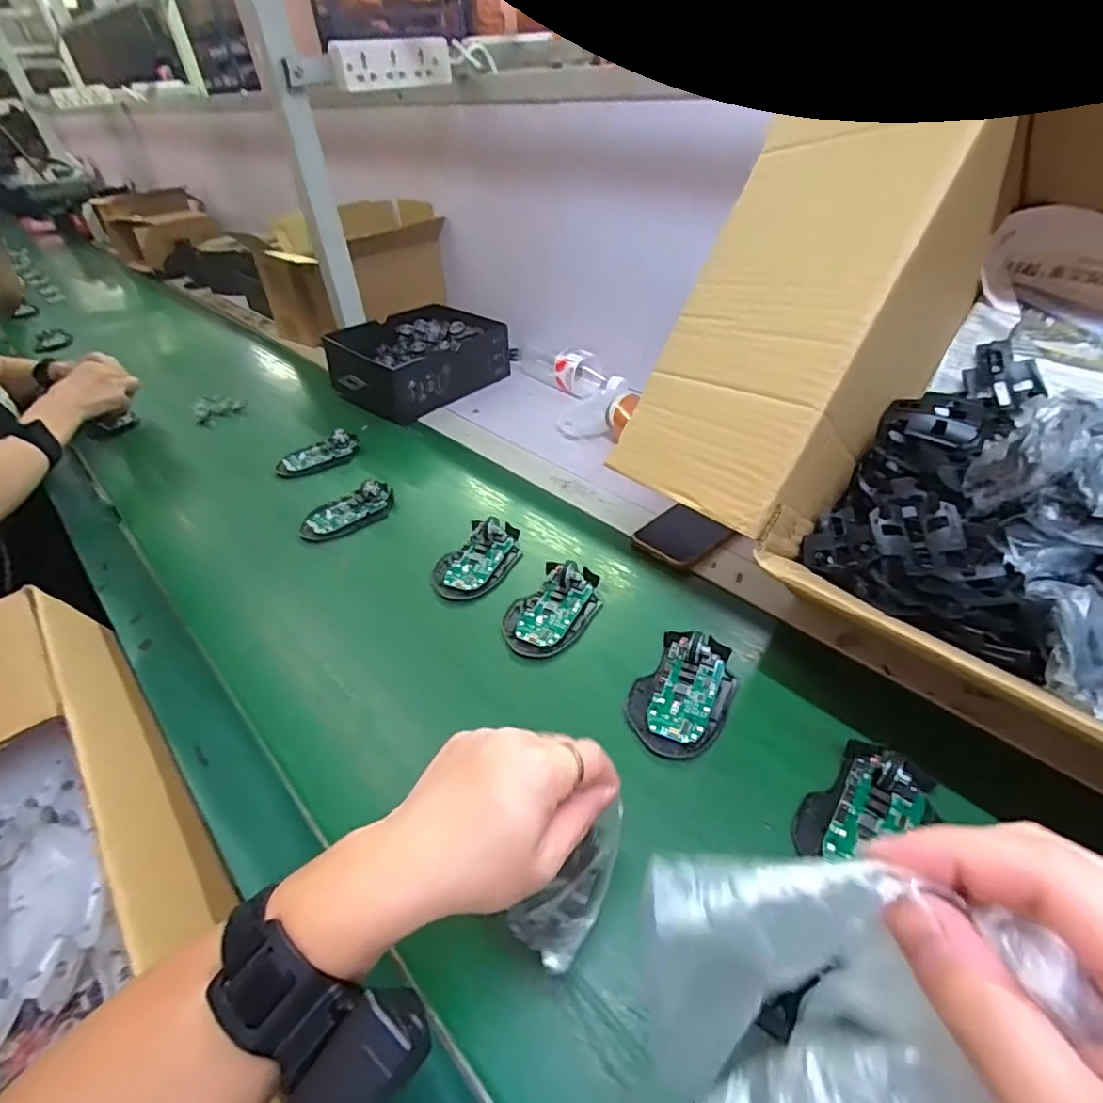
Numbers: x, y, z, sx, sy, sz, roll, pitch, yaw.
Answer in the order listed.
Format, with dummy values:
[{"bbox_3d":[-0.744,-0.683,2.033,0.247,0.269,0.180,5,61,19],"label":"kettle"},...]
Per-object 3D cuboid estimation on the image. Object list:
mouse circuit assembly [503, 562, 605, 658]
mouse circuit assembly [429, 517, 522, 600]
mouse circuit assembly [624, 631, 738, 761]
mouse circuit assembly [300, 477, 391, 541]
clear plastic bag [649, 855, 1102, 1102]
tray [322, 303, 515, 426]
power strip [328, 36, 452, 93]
[{"bbox_3d":[0.001,0.048,0.545,0.074,0.026,0.113,19,46,27],"label":"mouse circuit assembly"},{"bbox_3d":[-0.075,0.004,0.606,0.070,0.021,0.113,17,45,24],"label":"mouse circuit assembly"},{"bbox_3d":[0.106,0.110,0.465,0.074,0.024,0.113,16,44,24],"label":"mouse circuit assembly"},{"bbox_3d":[-0.241,-0.049,0.684,0.114,0.024,0.051,-28,45,-25],"label":"mouse circuit assembly"},{"bbox_3d":[0.084,0.144,0.161,0.111,0.074,0.080,3,41,10],"label":"clear plastic bag"},{"bbox_3d":[-0.219,-0.304,0.932,0.206,0.094,0.249,28,50,33],"label":"tray"},{"bbox_3d":[-0.209,-0.644,0.761,0.024,0.051,0.180,25,48,31],"label":"power strip"}]

